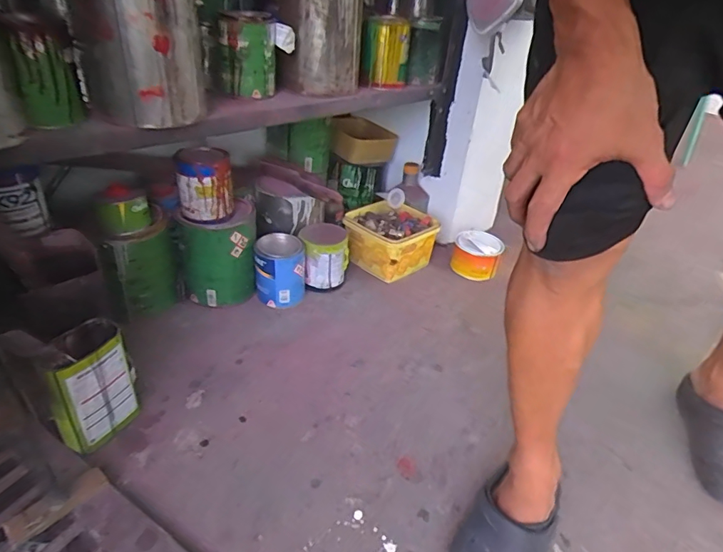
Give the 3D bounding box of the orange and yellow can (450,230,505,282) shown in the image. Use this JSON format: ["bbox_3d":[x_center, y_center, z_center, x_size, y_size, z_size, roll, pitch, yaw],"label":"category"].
[{"bbox_3d":[0.301,-0.054,1.237,0.122,0.093,0.093,20,36,21],"label":"orange and yellow can"}]

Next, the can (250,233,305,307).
[{"bbox_3d":[-0.185,-0.013,1.057,0.110,0.138,0.106,4,33,-3],"label":"can"}]

